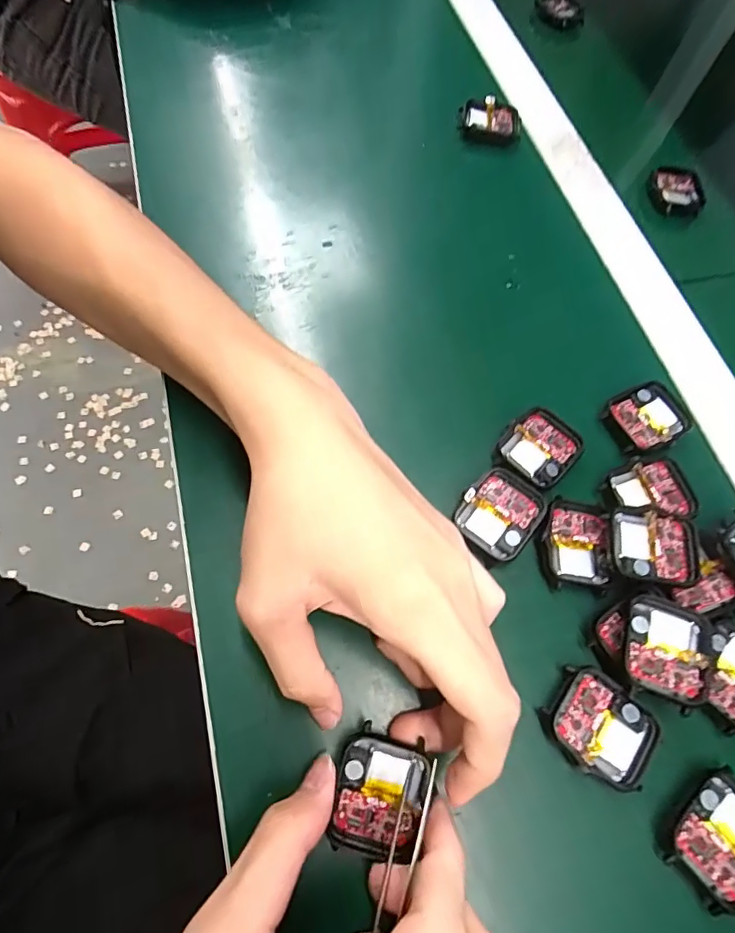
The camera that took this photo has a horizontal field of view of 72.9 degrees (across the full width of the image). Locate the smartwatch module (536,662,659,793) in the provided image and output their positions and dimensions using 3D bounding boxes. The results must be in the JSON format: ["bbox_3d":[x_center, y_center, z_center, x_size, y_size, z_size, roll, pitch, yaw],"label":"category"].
[{"bbox_3d":[0.103,0.115,0.221,0.040,0.013,0.046,-39,75,-20],"label":"smartwatch module"}]

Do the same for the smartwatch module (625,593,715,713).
[{"bbox_3d":[0.136,0.085,0.229,0.036,0.012,0.046,17,65,2],"label":"smartwatch module"}]

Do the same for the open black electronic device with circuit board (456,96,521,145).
[{"bbox_3d":[0.096,-0.271,0.390,0.047,0.015,0.036,14,65,0],"label":"open black electronic device with circuit board"}]

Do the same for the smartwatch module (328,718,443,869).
[{"bbox_3d":[0.006,0.132,0.202,0.038,0.010,0.043,8,65,1],"label":"smartwatch module"}]

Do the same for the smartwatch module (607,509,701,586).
[{"bbox_3d":[0.141,0.041,0.248,0.041,0.010,0.035,9,65,-2],"label":"smartwatch module"}]

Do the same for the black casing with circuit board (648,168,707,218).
[{"bbox_3d":[0.229,-0.206,0.372,0.035,0.011,0.038,3,66,-5],"label":"black casing with circuit board"}]

